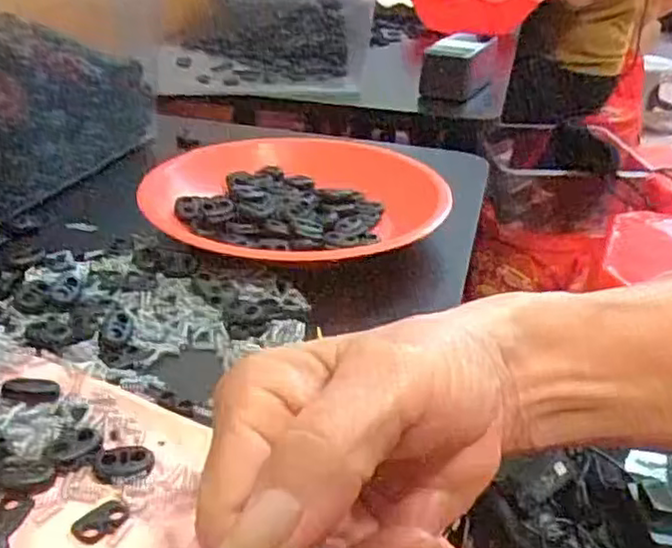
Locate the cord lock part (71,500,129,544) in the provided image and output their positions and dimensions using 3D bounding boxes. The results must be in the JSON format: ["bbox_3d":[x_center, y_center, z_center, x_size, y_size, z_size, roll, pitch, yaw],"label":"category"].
[{"bbox_3d":[-0.082,0.084,0.237,0.012,0.004,0.019,25,36,34],"label":"cord lock part"}]

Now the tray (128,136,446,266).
[{"bbox_3d":[-0.027,-0.046,0.446,0.188,0.026,0.185,7,29,6],"label":"tray"}]

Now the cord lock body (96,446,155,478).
[{"bbox_3d":[-0.080,0.071,0.259,0.021,0.004,0.013,-1,29,-7],"label":"cord lock body"}]

